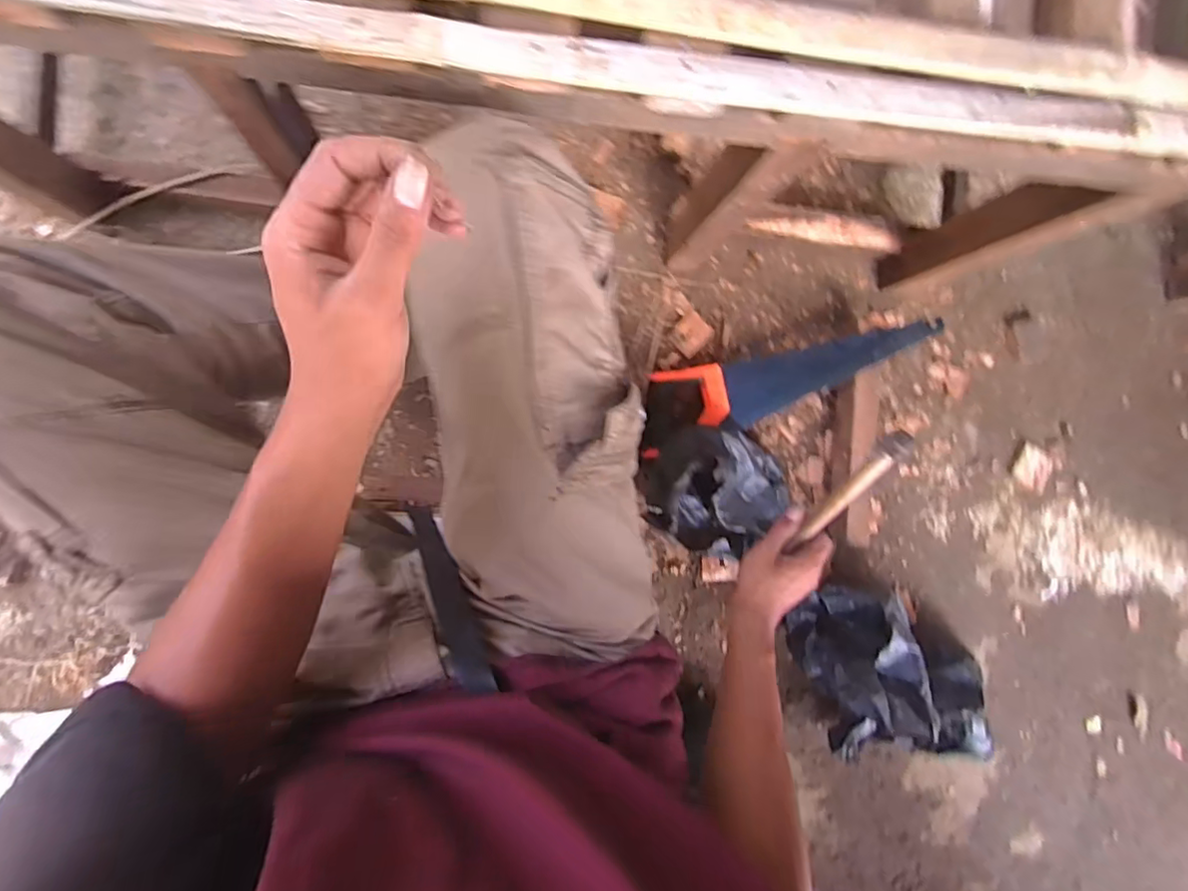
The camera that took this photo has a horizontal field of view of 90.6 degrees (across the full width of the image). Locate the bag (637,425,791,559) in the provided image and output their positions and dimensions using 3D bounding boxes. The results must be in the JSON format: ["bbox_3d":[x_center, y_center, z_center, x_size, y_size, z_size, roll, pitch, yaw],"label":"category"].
[{"bbox_3d":[0.176,0.063,0.805,0.203,0.123,0.161,28,87,-7],"label":"bag"}]

